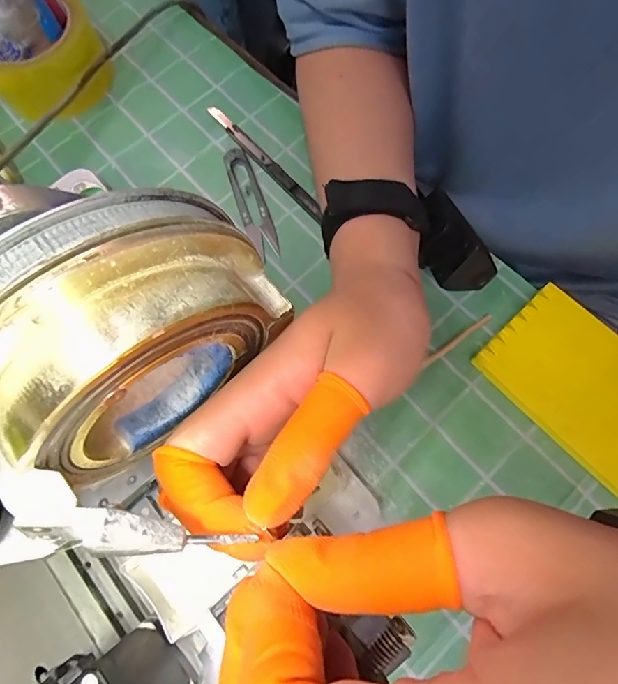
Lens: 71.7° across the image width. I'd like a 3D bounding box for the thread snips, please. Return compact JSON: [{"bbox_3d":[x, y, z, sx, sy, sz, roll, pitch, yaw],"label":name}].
[{"bbox_3d":[-0.047,-0.111,0.341,0.021,0.008,0.098,-21,73,-3],"label":"thread snips"}]

